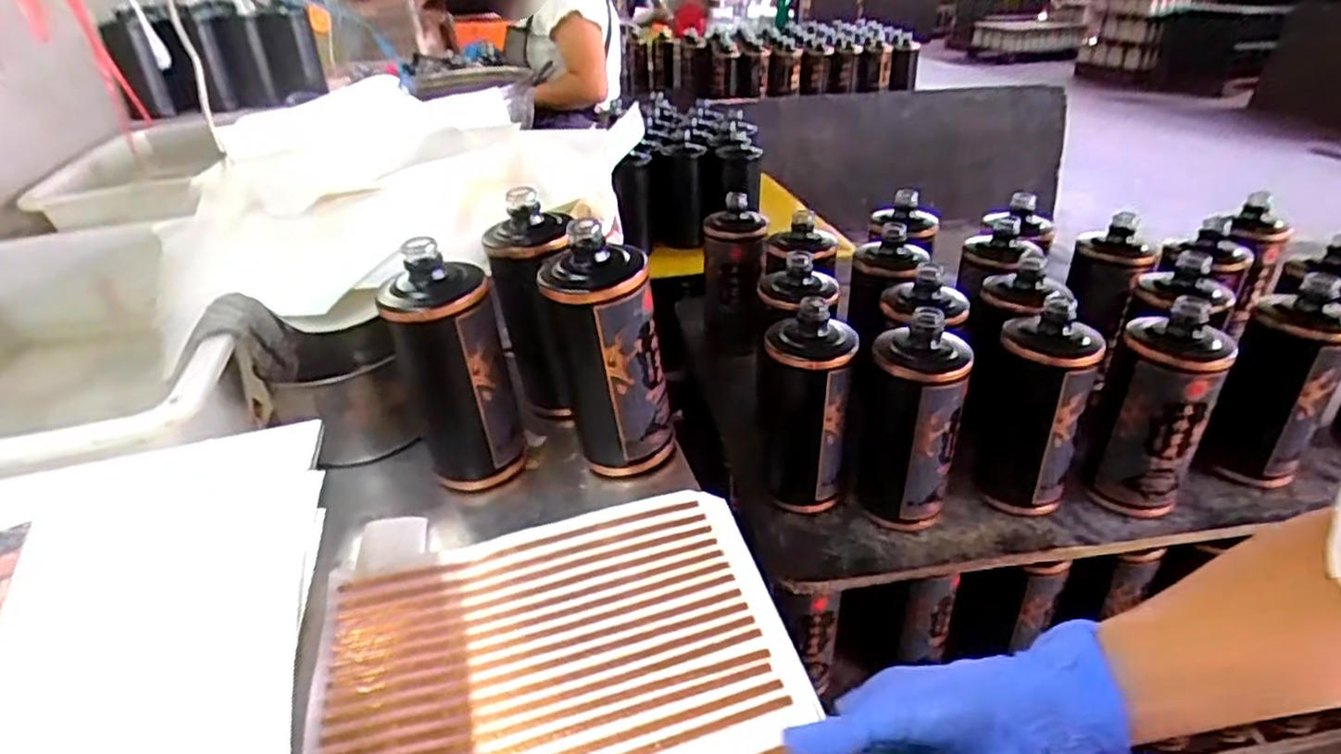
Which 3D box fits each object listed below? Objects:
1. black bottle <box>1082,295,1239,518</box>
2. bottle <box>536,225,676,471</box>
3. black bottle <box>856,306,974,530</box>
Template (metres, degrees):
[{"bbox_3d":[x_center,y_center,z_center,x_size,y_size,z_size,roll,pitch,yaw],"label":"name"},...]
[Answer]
[{"bbox_3d":[0.420,0.032,0.646,0.077,0.177,0.067,18,36,30],"label":"black bottle"},{"bbox_3d":[-0.048,-0.012,0.560,0.081,0.178,0.063,-21,36,-30],"label":"bottle"},{"bbox_3d":[0.210,0.037,0.645,0.076,0.192,0.076,10,33,19],"label":"black bottle"}]

